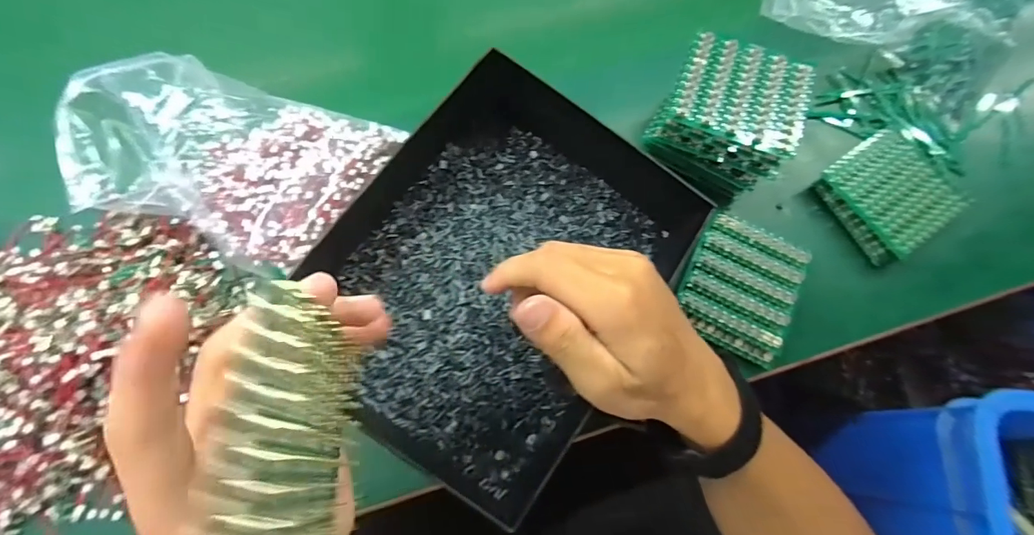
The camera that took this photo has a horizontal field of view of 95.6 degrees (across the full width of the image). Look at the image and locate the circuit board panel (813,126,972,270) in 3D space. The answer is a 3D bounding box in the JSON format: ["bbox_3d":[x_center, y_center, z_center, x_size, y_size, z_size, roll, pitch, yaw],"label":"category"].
[{"bbox_3d":[0.301,-0.061,0.377,0.088,0.025,0.086,-35,76,-11],"label":"circuit board panel"}]

